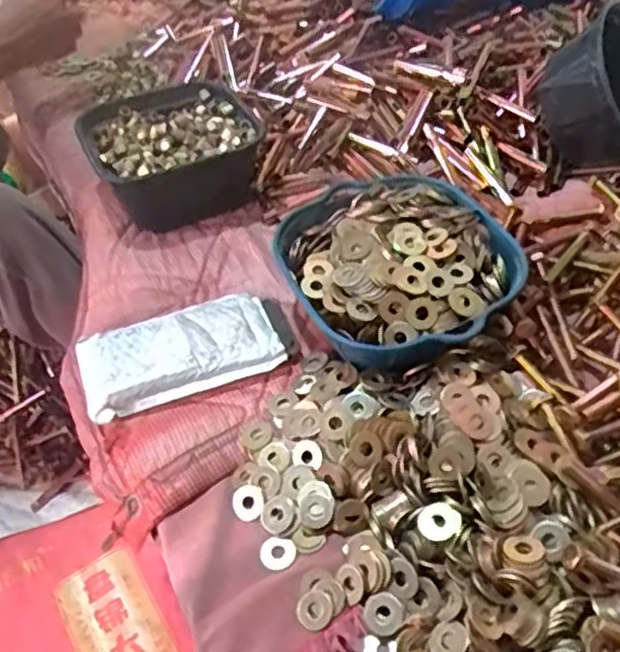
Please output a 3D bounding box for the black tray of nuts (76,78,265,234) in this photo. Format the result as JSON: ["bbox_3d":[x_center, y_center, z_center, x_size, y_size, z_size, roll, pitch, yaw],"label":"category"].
[{"bbox_3d":[-0.149,-0.184,0.760,0.161,0.104,0.168,-23,50,-14],"label":"black tray of nuts"}]

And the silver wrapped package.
[{"bbox_3d":[-0.111,0.019,0.595,0.161,0.024,0.092,-19,49,-11],"label":"silver wrapped package"}]

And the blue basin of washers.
[{"bbox_3d":[0.076,-0.051,0.598,0.185,0.060,0.196,-3,48,3],"label":"blue basin of washers"}]

